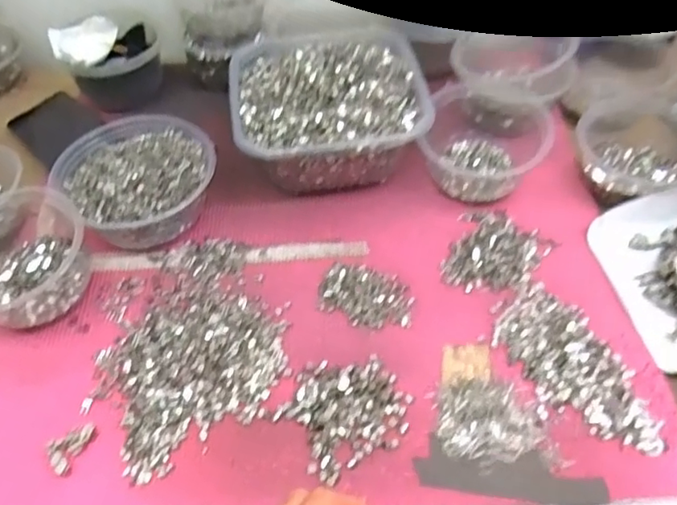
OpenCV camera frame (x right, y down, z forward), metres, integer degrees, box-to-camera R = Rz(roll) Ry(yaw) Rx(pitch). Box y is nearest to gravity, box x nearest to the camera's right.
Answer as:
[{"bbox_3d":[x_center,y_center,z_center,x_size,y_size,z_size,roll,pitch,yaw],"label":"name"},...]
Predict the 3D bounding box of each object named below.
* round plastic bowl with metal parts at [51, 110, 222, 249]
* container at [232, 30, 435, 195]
[{"bbox_3d":[-0.178,-0.066,0.525,0.124,0.058,0.128,-1,51,1],"label":"round plastic bowl with metal parts"},{"bbox_3d":[-0.012,-0.141,0.567,0.175,0.073,0.183,-9,53,-5],"label":"container"}]

